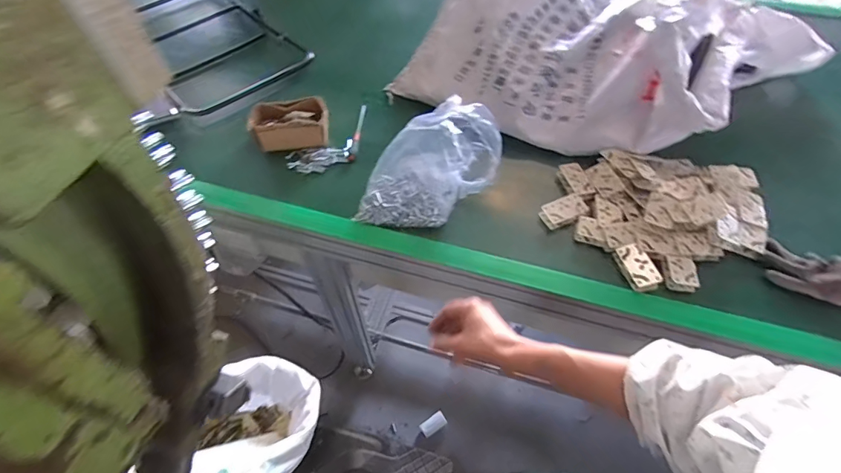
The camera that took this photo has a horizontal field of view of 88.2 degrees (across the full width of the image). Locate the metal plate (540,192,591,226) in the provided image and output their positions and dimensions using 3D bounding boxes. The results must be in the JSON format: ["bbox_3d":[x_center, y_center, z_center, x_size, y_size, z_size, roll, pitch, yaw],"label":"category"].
[{"bbox_3d":[0.263,-0.051,0.788,0.081,0.011,0.046,-21,57,-13],"label":"metal plate"}]

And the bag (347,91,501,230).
[{"bbox_3d":[0.014,-0.124,0.746,0.234,0.178,0.154,8,56,7],"label":"bag"}]

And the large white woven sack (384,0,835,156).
[{"bbox_3d":[0.409,-0.434,0.934,0.746,0.212,0.608,31,61,21],"label":"large white woven sack"}]

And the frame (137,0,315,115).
[{"bbox_3d":[-0.558,-0.518,1.127,0.338,0.029,0.541,-36,62,-22],"label":"frame"}]

